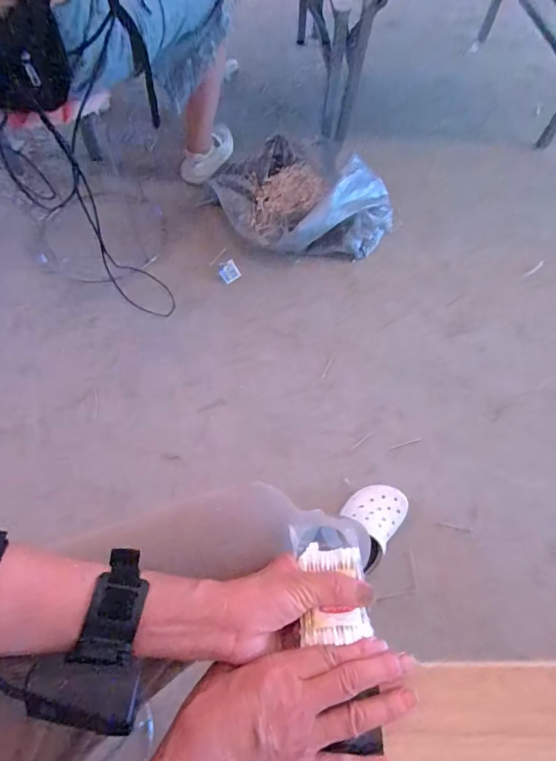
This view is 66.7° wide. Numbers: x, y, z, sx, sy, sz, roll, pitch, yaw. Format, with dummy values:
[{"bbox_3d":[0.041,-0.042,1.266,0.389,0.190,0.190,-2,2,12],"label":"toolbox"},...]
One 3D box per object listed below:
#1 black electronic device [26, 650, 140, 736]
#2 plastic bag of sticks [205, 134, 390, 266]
[{"bbox_3d":[-0.123,0.199,0.268,0.068,0.012,0.034,5,62,0],"label":"black electronic device"},{"bbox_3d":[0.054,-0.505,1.182,0.495,0.150,0.335,29,67,11],"label":"plastic bag of sticks"}]

